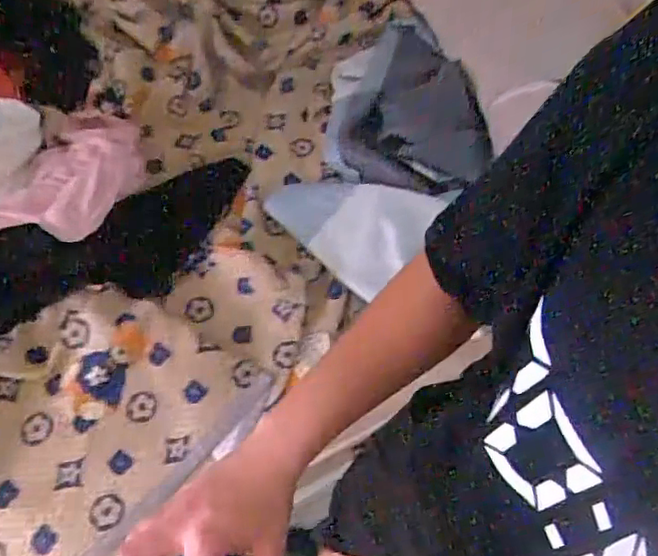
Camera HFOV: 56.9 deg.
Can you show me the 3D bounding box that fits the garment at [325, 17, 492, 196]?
[{"bbox_3d":[0.177,-0.417,1.415,0.340,0.074,0.532,3,65,-1],"label":"garment"}]

